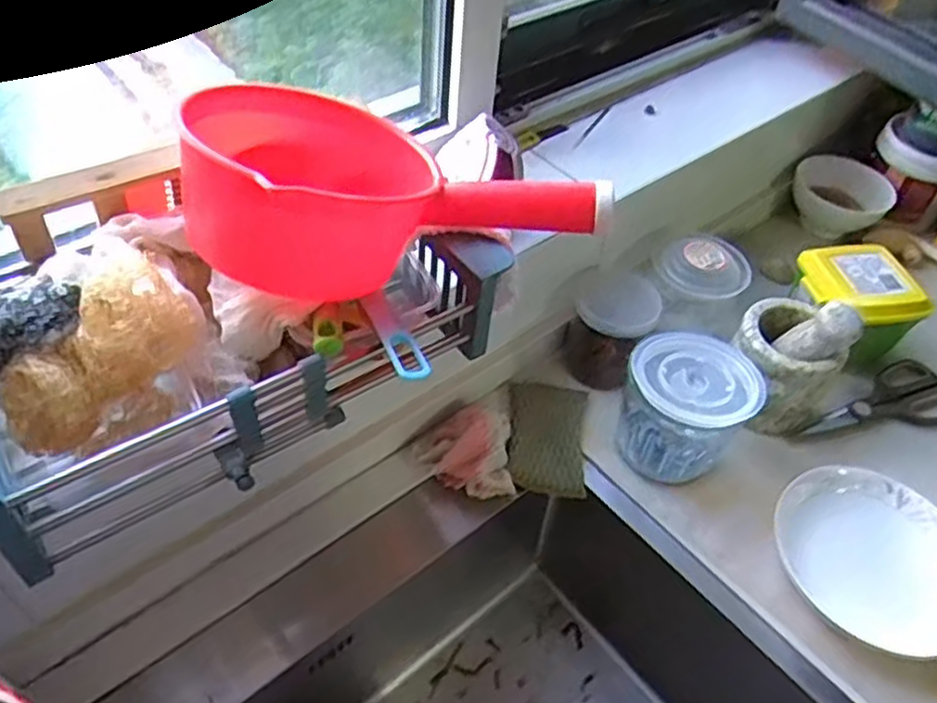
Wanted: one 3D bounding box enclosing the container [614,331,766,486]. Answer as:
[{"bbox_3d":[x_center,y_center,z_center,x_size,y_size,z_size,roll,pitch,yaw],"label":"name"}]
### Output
[{"bbox_3d":[0.207,0.057,0.717,0.112,0.127,0.112,3,48,-3],"label":"container"}]

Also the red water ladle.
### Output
[{"bbox_3d":[-0.052,-0.116,0.513,0.265,0.102,0.110,-1,48,-7],"label":"red water ladle"}]

